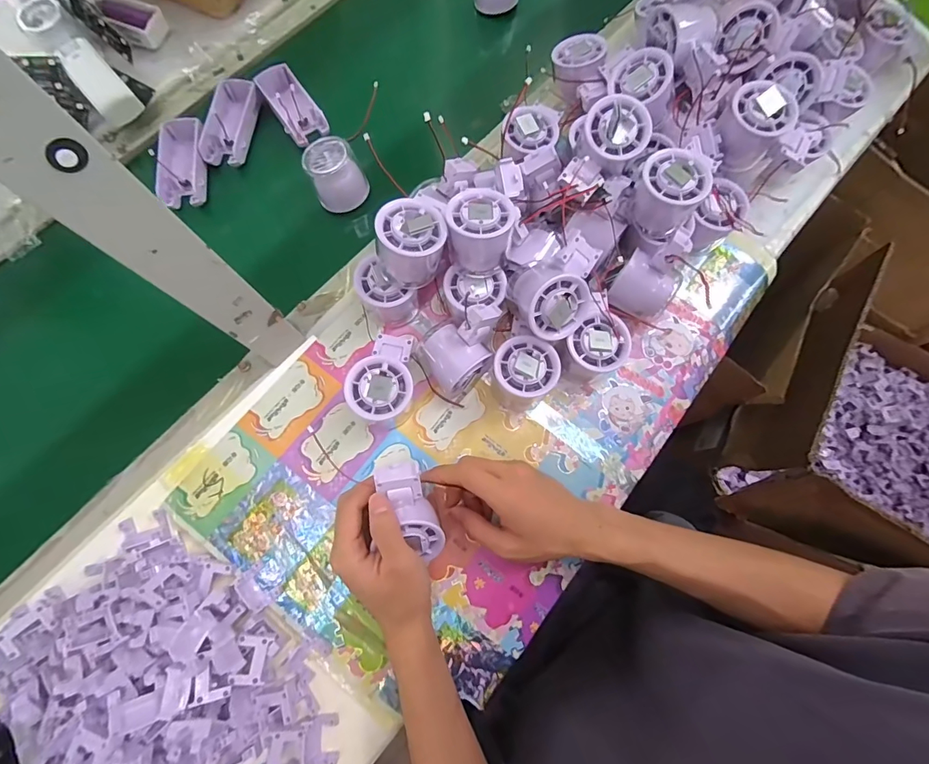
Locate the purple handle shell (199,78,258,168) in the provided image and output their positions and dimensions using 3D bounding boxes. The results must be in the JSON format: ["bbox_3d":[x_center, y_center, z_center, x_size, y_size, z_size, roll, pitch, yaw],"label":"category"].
[{"bbox_3d":[-0.281,-0.315,0.526,0.049,0.023,0.114,8,74,3],"label":"purple handle shell"}]

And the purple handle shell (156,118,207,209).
[{"bbox_3d":[-0.335,-0.259,0.517,0.056,0.030,0.114,-9,74,-2],"label":"purple handle shell"}]

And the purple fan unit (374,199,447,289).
[{"bbox_3d":[-0.048,-0.123,0.390,0.062,0.062,0.056,-23,76,-6],"label":"purple fan unit"}]

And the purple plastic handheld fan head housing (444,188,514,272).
[{"bbox_3d":[0.014,-0.138,0.396,0.057,0.058,0.055,0,74,0],"label":"purple plastic handheld fan head housing"}]

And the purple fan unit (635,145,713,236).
[{"bbox_3d":[0.187,-0.175,0.408,0.056,0.060,0.055,0,74,0],"label":"purple fan unit"}]

